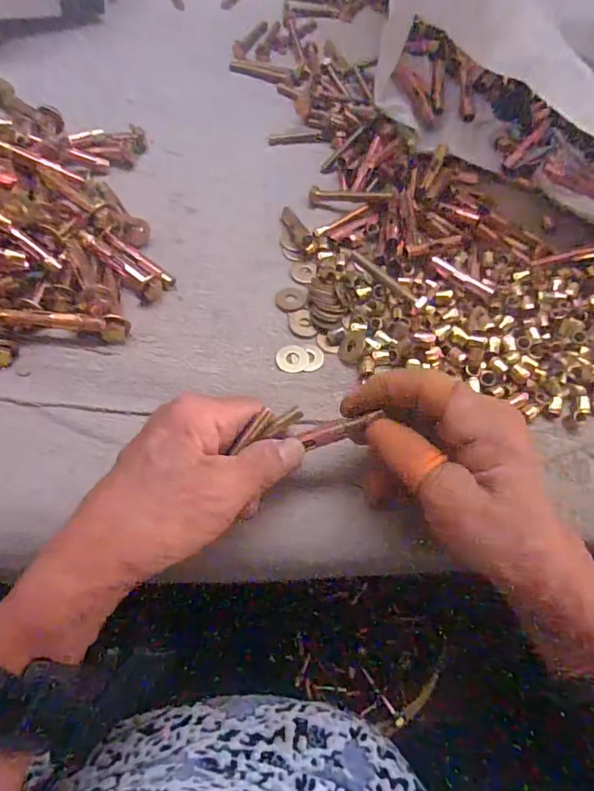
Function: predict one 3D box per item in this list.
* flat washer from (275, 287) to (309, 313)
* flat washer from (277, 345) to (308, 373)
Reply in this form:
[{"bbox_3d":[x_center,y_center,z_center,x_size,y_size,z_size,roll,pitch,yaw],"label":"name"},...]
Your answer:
[{"bbox_3d":[-0.004,-0.067,0.330,0.021,0.004,0.022,1,64,-2],"label":"flat washer"},{"bbox_3d":[-0.002,-0.024,0.309,0.020,0.004,0.021,1,64,-2],"label":"flat washer"}]

